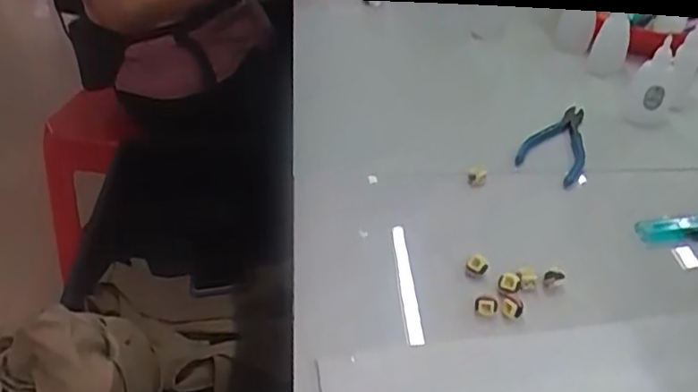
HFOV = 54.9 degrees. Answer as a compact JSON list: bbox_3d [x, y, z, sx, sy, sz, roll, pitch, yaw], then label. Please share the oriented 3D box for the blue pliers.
[{"bbox_3d":[0.206,-0.057,0.675,0.061,0.013,0.138,14,38,15],"label":"blue pliers"}]

